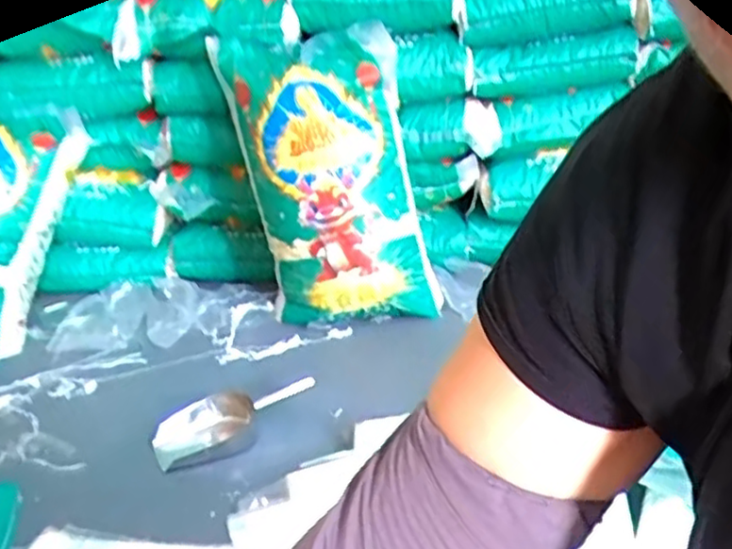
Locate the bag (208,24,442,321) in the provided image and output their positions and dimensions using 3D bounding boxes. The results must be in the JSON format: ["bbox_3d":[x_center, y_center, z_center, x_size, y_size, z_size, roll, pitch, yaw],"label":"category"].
[{"bbox_3d":[-0.086,-0.213,1.534,0.377,0.635,0.111,-10,-3,-5],"label":"bag"}]

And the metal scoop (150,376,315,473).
[{"bbox_3d":[-0.225,0.235,1.199,0.268,0.062,0.109,-22,28,-38],"label":"metal scoop"}]

